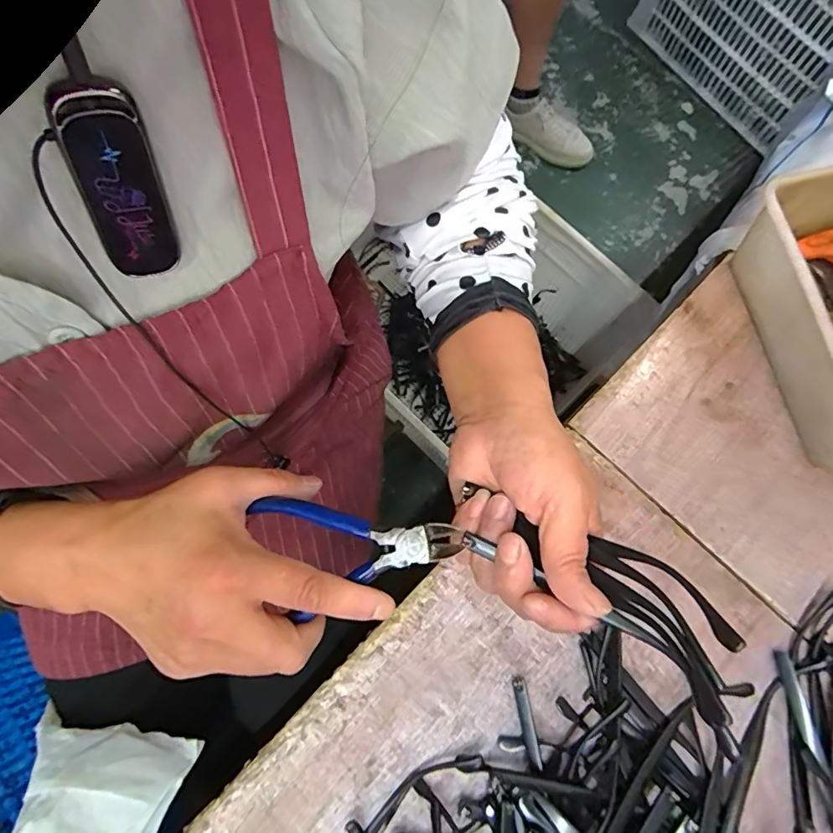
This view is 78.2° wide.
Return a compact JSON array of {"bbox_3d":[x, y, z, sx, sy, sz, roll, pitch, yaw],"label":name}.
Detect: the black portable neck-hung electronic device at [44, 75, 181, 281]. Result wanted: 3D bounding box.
[{"bbox_3d":[-0.101,-0.079,0.177,0.025,0.064,0.011,-20,53,-20],"label":"black portable neck-hung electronic device"}]

